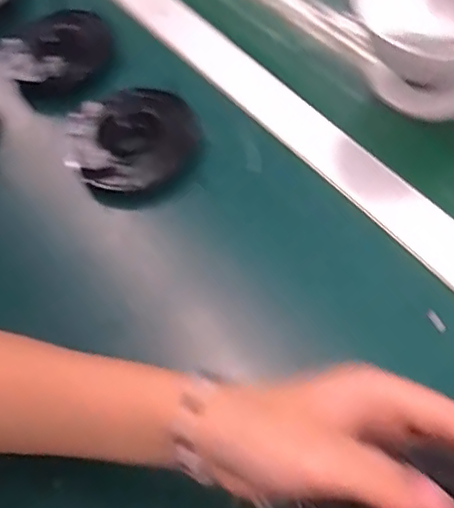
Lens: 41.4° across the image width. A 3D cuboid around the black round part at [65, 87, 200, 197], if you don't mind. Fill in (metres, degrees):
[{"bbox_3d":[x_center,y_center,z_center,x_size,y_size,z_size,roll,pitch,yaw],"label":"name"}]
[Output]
[{"bbox_3d":[-0.072,-0.089,0.464,0.100,0.023,0.093,-2,61,3],"label":"black round part"}]

